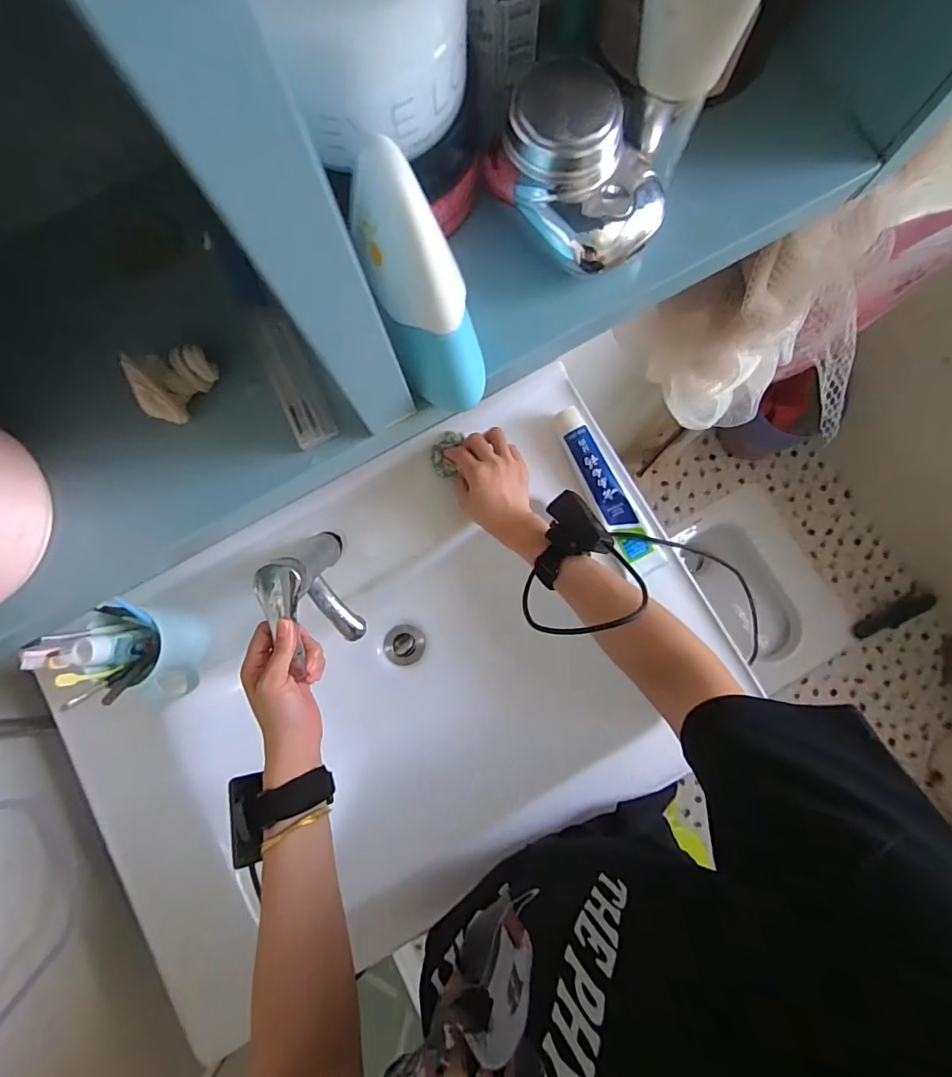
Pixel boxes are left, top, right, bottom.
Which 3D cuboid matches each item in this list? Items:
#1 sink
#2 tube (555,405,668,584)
[{"bbox_3d":[-0.084,0.175,0.633,0.705,0.195,0.452,-30,81,-3],"label":"sink"},{"bbox_3d":[0.152,-0.055,0.580,0.056,0.026,0.209,-27,81,-3],"label":"tube"}]

